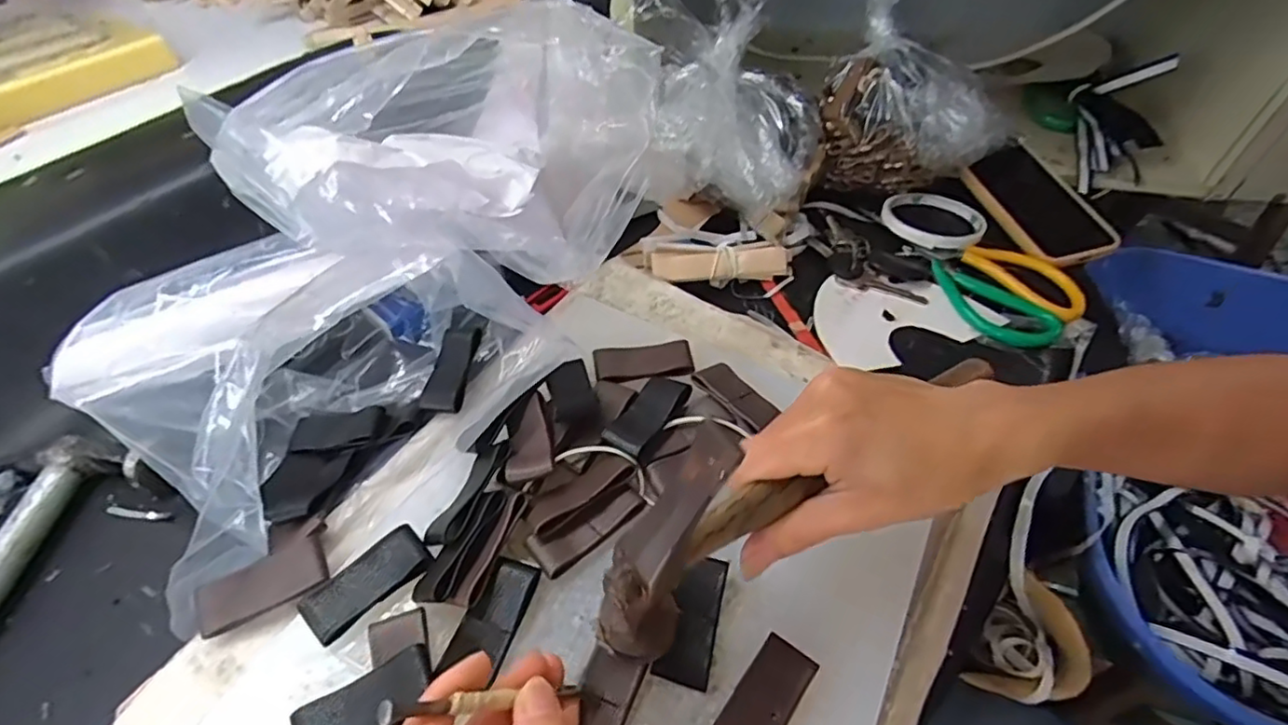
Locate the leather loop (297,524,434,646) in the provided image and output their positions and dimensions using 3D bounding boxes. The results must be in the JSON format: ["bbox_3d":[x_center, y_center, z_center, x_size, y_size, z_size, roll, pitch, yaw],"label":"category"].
[{"bbox_3d":[-0.137,0.107,0.310,0.060,0.007,0.027,-37,60,-27],"label":"leather loop"}]

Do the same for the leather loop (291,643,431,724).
[{"bbox_3d":[-0.121,0.147,0.270,0.060,0.010,0.025,-24,54,-19],"label":"leather loop"}]

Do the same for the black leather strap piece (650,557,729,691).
[{"bbox_3d":[0.024,0.122,0.301,0.025,0.004,0.059,19,55,2],"label":"black leather strap piece"}]

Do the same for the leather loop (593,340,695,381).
[{"bbox_3d":[0.000,-0.001,0.399,0.060,0.006,0.027,-6,49,-4],"label":"leather loop"}]

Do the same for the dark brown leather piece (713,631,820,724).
[{"bbox_3d":[0.051,0.153,0.278,0.026,0.005,0.063,32,57,23],"label":"dark brown leather piece"}]

